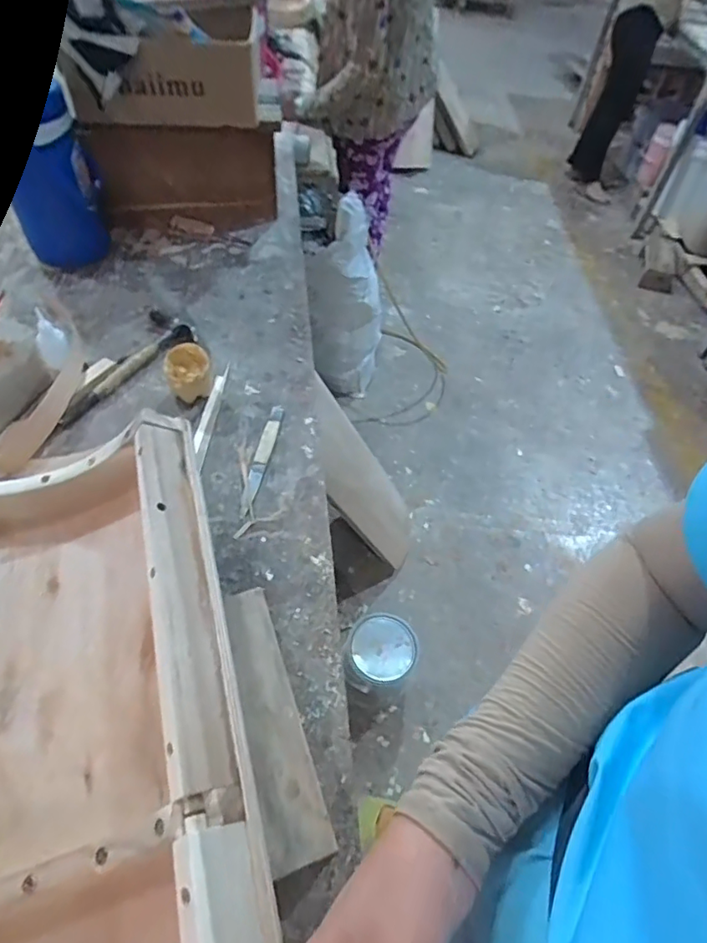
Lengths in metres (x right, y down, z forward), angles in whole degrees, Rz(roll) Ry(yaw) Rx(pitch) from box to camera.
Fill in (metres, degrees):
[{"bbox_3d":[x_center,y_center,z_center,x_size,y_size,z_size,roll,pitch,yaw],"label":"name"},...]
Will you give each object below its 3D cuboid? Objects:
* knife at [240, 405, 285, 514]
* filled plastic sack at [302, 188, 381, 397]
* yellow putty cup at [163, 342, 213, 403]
[{"bbox_3d":[-0.111,-0.019,0.643,0.019,0.013,0.164,9,52,3],"label":"knife"},{"bbox_3d":[-0.002,-0.542,1.716,0.181,0.599,0.299,22,54,11],"label":"filled plastic sack"},{"bbox_3d":[-0.211,-0.123,0.676,0.056,0.048,0.063,-10,53,-12],"label":"yellow putty cup"}]

